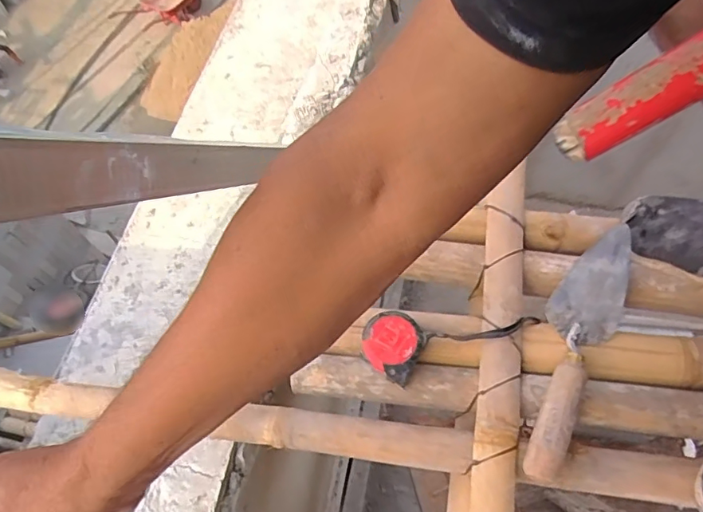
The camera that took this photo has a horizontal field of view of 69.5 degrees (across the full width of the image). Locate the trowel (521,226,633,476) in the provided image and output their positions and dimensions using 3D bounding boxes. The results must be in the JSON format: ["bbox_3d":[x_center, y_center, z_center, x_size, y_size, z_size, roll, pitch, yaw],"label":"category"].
[{"bbox_3d":[0.229,0.089,0.529,0.071,0.049,0.273,30,67,18],"label":"trowel"}]

